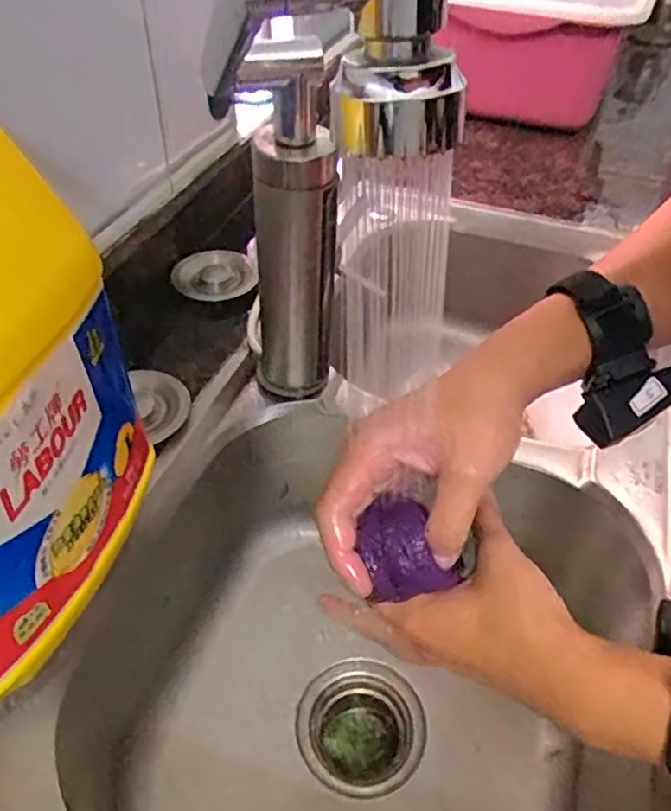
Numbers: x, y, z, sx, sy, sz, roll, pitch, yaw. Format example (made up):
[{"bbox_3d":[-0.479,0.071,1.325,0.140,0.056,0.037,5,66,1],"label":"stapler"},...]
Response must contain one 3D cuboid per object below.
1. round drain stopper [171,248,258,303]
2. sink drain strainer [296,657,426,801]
[{"bbox_3d":[-0.124,-0.135,0.664,0.081,0.015,0.073,-7,46,-10],"label":"round drain stopper"},{"bbox_3d":[0.021,0.289,0.573,0.105,0.055,0.108,1,45,-1],"label":"sink drain strainer"}]

